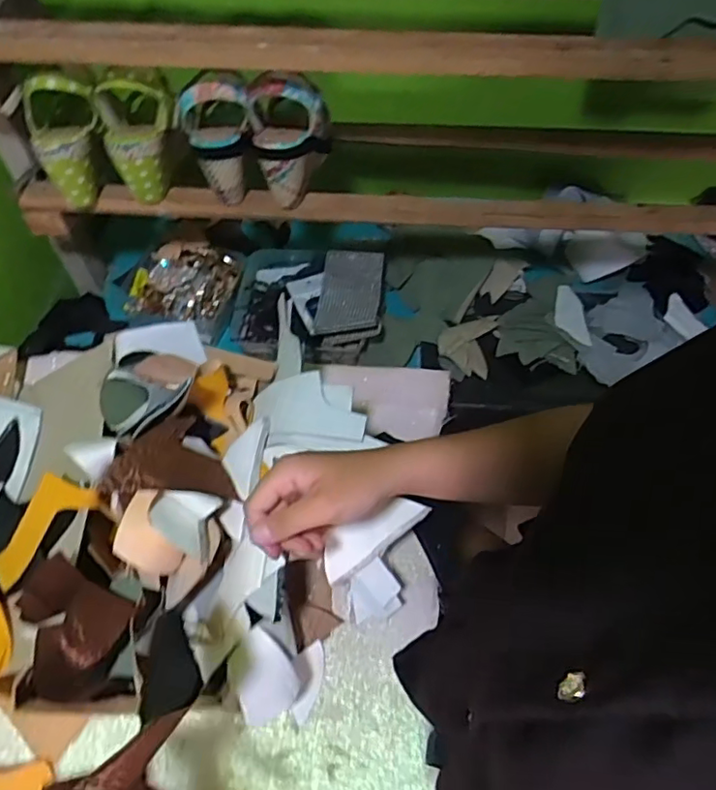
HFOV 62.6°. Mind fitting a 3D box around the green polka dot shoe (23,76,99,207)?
[{"bbox_3d":[-0.336,-0.285,0.671,0.077,0.143,0.065,-1,27,-2],"label":"green polka dot shoe"}]

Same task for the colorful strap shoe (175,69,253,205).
[{"bbox_3d":[-0.161,-0.300,0.686,0.078,0.127,0.087,-12,58,-9],"label":"colorful strap shoe"}]

